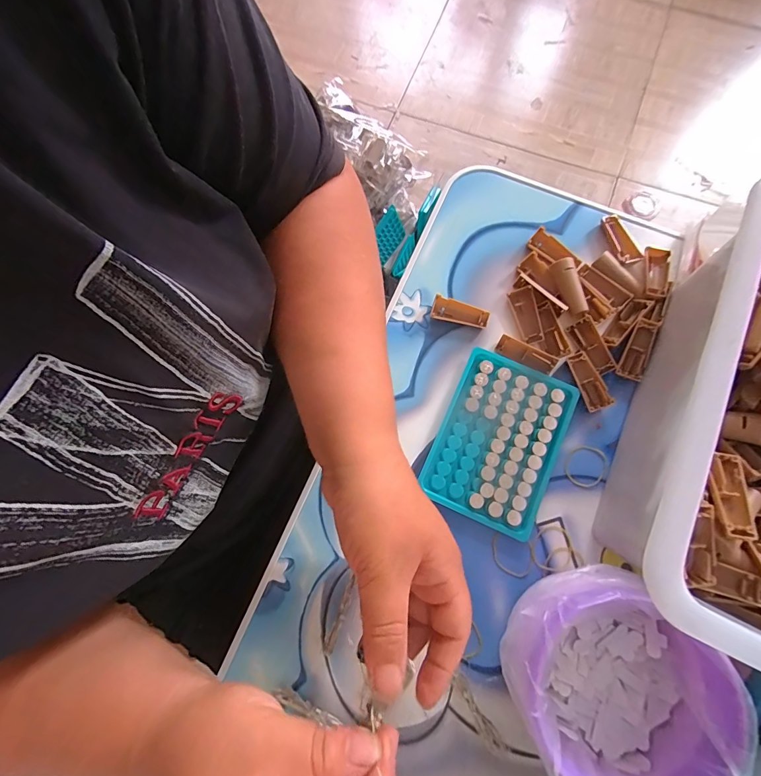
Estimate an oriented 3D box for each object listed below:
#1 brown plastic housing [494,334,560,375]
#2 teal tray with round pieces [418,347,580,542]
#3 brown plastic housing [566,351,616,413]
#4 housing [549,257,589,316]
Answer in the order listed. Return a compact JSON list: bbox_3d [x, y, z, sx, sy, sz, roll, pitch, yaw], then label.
[{"bbox_3d":[0.123,-0.028,0.320,0.049,0.007,0.016,27,80,7],"label":"brown plastic housing"},{"bbox_3d":[0.097,0.042,0.309,0.095,0.009,0.130,24,79,7],"label":"teal tray with round pieces"},{"bbox_3d":[0.173,-0.006,0.314,0.019,0.006,0.048,-20,78,-3],"label":"brown plastic housing"},{"bbox_3d":[0.162,-0.087,0.327,0.020,0.012,0.052,-15,78,-2],"label":"housing"}]

